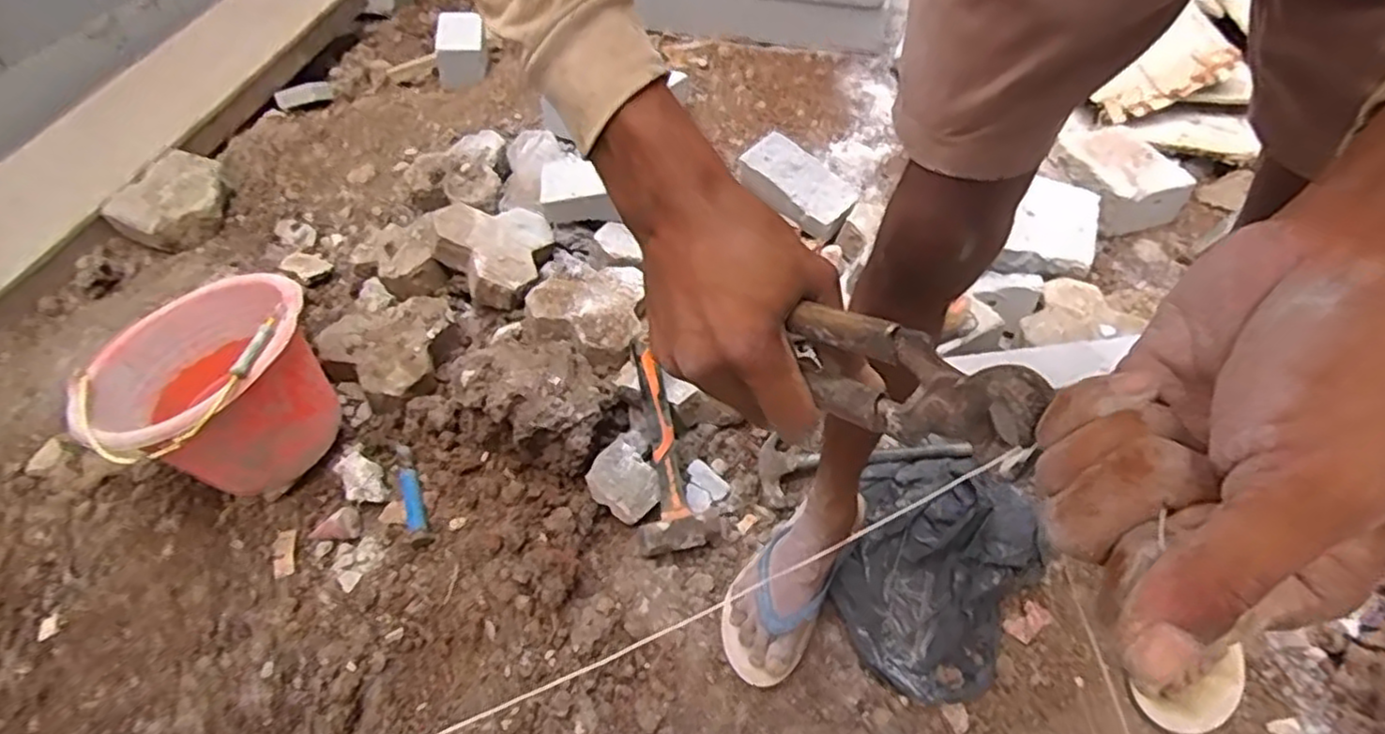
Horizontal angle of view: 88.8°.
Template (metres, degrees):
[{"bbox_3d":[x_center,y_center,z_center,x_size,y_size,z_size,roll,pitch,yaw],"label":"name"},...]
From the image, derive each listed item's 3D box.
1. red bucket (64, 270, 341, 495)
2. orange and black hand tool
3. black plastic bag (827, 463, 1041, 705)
[{"bbox_3d":[-0.614,0.040,0.938,0.262,0.237,0.264,-1,49,1],"label":"red bucket"},{"bbox_3d":[-0.040,0.083,0.908,0.036,0.029,0.219,-11,85,-8],"label":"orange and black hand tool"},{"bbox_3d":[0.302,0.250,0.881,0.224,0.079,0.294,15,51,15],"label":"black plastic bag"}]

